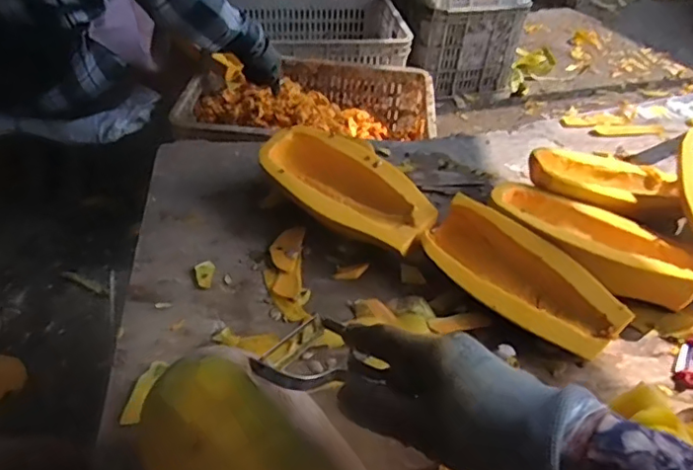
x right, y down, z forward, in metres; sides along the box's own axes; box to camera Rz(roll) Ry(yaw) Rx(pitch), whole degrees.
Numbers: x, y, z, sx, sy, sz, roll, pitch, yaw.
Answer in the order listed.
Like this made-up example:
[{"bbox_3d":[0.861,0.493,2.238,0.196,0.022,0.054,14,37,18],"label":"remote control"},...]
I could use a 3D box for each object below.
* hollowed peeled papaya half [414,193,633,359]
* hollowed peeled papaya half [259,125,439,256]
[{"bbox_3d":[0.194,0.050,0.652,0.231,0.075,0.100,32,48,30],"label":"hollowed peeled papaya half"},{"bbox_3d":[-0.002,-0.053,0.739,0.243,0.075,0.124,33,48,30],"label":"hollowed peeled papaya half"}]

